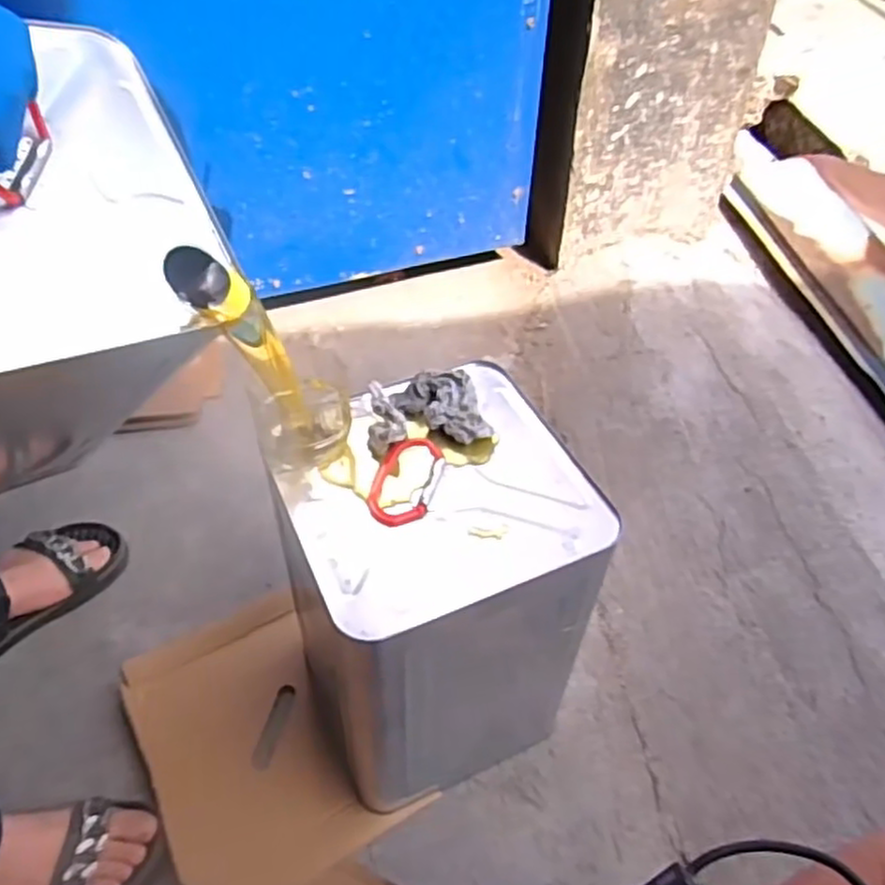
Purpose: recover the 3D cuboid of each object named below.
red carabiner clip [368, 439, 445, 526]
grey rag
[{"bbox_3d":[-0.027,0.029,0.571,0.050,0.010,0.089,15,48,14],"label":"red carabiner clip"},{"bbox_3d":[-0.016,-0.028,0.608,0.097,0.029,0.067,-10,47,-9],"label":"grey rag"}]

